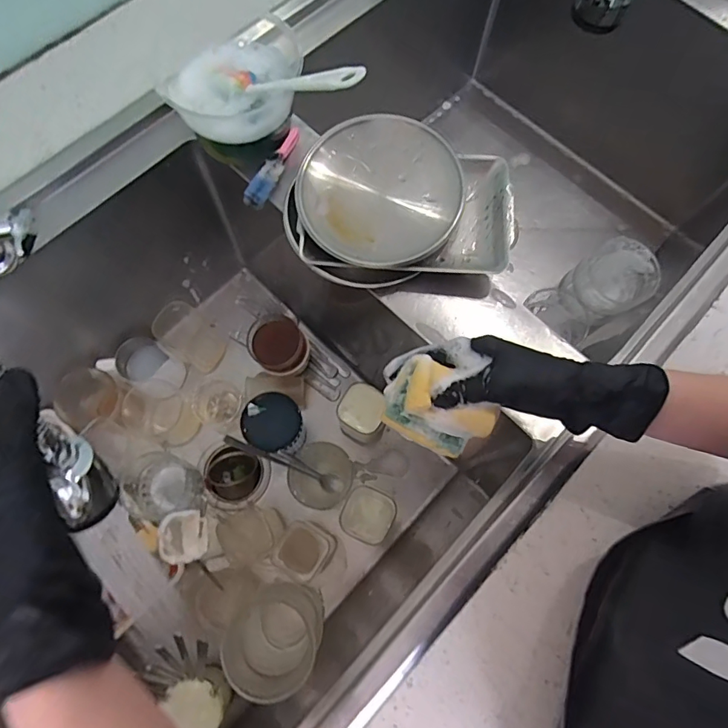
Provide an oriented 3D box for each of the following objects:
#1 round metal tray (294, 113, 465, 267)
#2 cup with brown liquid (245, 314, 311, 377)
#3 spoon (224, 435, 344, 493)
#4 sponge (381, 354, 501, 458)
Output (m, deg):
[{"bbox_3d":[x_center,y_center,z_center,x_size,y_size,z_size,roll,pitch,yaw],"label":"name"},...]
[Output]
[{"bbox_3d":[0.017,-0.176,0.492,0.160,0.034,0.158,1,73,-2],"label":"round metal tray"},{"bbox_3d":[-0.123,-0.023,0.696,0.075,0.065,0.078,1,73,-2],"label":"cup with brown liquid"},{"bbox_3d":[-0.096,0.126,0.598,0.177,0.015,0.023,33,70,-34],"label":"spoon"},{"bbox_3d":[0.058,0.035,0.368,0.081,0.040,0.053,23,74,5],"label":"sponge"}]

